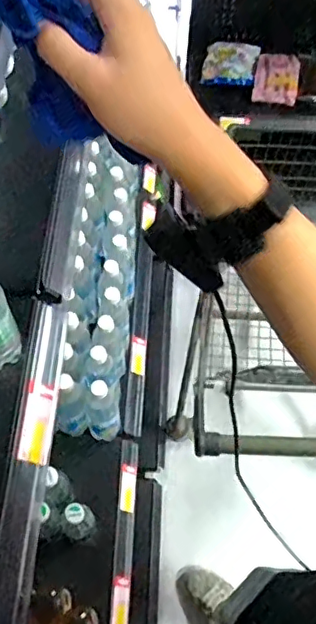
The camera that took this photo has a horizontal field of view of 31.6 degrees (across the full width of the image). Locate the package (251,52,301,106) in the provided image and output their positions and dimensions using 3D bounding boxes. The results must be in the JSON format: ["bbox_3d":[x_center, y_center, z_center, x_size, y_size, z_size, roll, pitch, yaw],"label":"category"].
[{"bbox_3d":[0.381,-0.750,1.780,0.144,0.039,0.203,13,72,7],"label":"package"}]

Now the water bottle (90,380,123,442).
[{"bbox_3d":[-0.107,0.194,1.106,0.066,0.205,0.068,-5,60,-5],"label":"water bottle"}]

